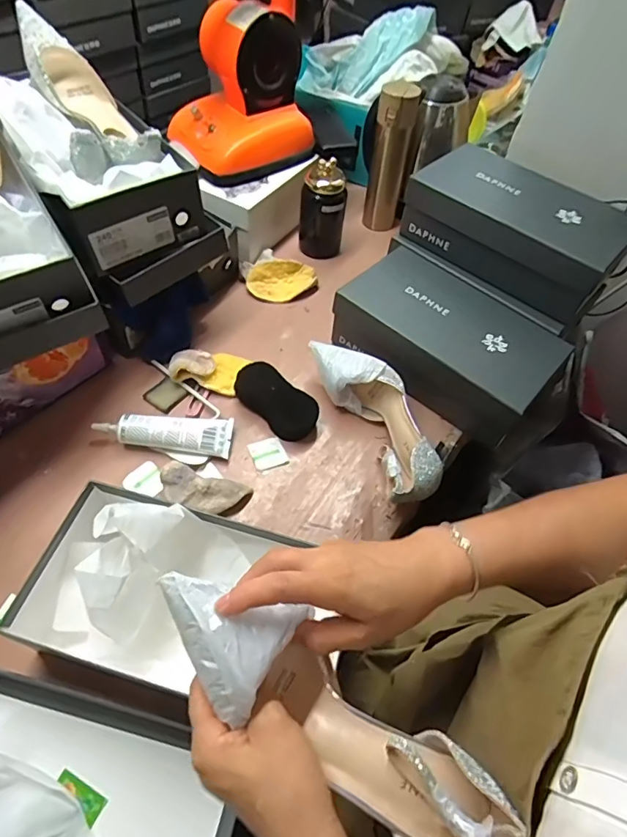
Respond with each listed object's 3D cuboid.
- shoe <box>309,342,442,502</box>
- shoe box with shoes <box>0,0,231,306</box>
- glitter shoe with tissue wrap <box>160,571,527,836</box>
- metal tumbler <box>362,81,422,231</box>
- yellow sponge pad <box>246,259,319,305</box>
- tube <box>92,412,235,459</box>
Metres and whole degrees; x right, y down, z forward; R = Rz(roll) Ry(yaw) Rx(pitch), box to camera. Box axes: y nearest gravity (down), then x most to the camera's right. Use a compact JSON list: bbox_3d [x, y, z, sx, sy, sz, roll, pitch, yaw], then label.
[{"bbox_3d":[0.084,-0.005,0.646,0.081,0.068,0.252,-17,58,-17],"label":"shoe"},{"bbox_3d":[-0.287,-0.333,0.636,0.182,0.197,0.297,-35,65,-26],"label":"shoe box with shoes"},{"bbox_3d":[0.004,0.184,0.311,0.247,0.078,0.065,35,59,7],"label":"glitter shoe with tissue wrap"},{"bbox_3d":[0.137,-0.460,0.878,0.068,0.238,0.061,10,55,2],"label":"metal tumbler"},{"bbox_3d":[-0.051,-0.234,0.839,0.118,0.022,0.079,1,89,-16],"label":"yellow sponge pad"},{"bbox_3d":[-0.195,0.015,0.642,0.171,0.032,0.050,6,55,-1],"label":"tube"}]

